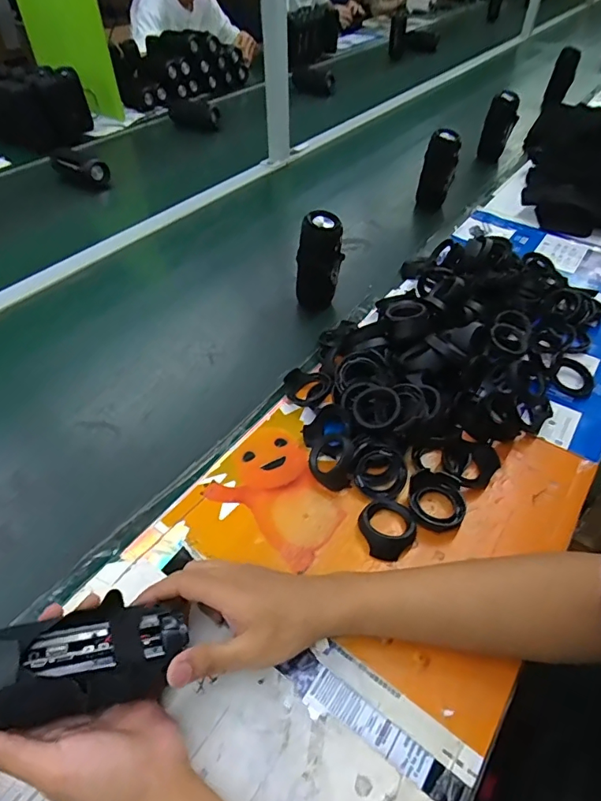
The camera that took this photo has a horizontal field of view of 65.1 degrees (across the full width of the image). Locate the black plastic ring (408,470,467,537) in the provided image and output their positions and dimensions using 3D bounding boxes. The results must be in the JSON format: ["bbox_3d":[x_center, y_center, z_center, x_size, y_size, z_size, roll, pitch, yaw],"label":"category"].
[{"bbox_3d":[0.151,0.112,0.525,0.064,0.022,0.067,0,46,0],"label":"black plastic ring"}]

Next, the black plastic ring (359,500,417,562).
[{"bbox_3d":[0.094,0.135,0.506,0.059,0.021,0.066,11,47,10],"label":"black plastic ring"}]

